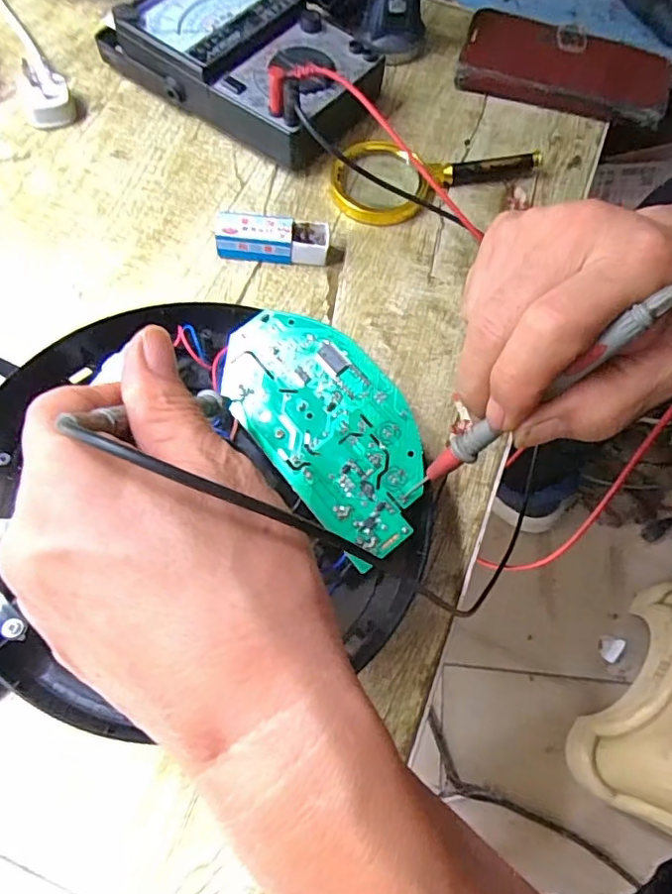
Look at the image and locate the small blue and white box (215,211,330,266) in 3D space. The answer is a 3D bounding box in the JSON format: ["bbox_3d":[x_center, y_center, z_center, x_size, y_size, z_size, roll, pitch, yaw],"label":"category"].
[{"bbox_3d":[-0.041,-0.136,0.371,0.071,0.022,0.022,4,69,0],"label":"small blue and white box"}]

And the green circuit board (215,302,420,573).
[{"bbox_3d":[-0.004,-0.016,0.292,0.070,0.013,0.141,-36,74,-14],"label":"green circuit board"}]

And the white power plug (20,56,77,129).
[{"bbox_3d":[-0.209,-0.254,0.404,0.033,0.027,0.040,-23,71,-10],"label":"white power plug"}]

